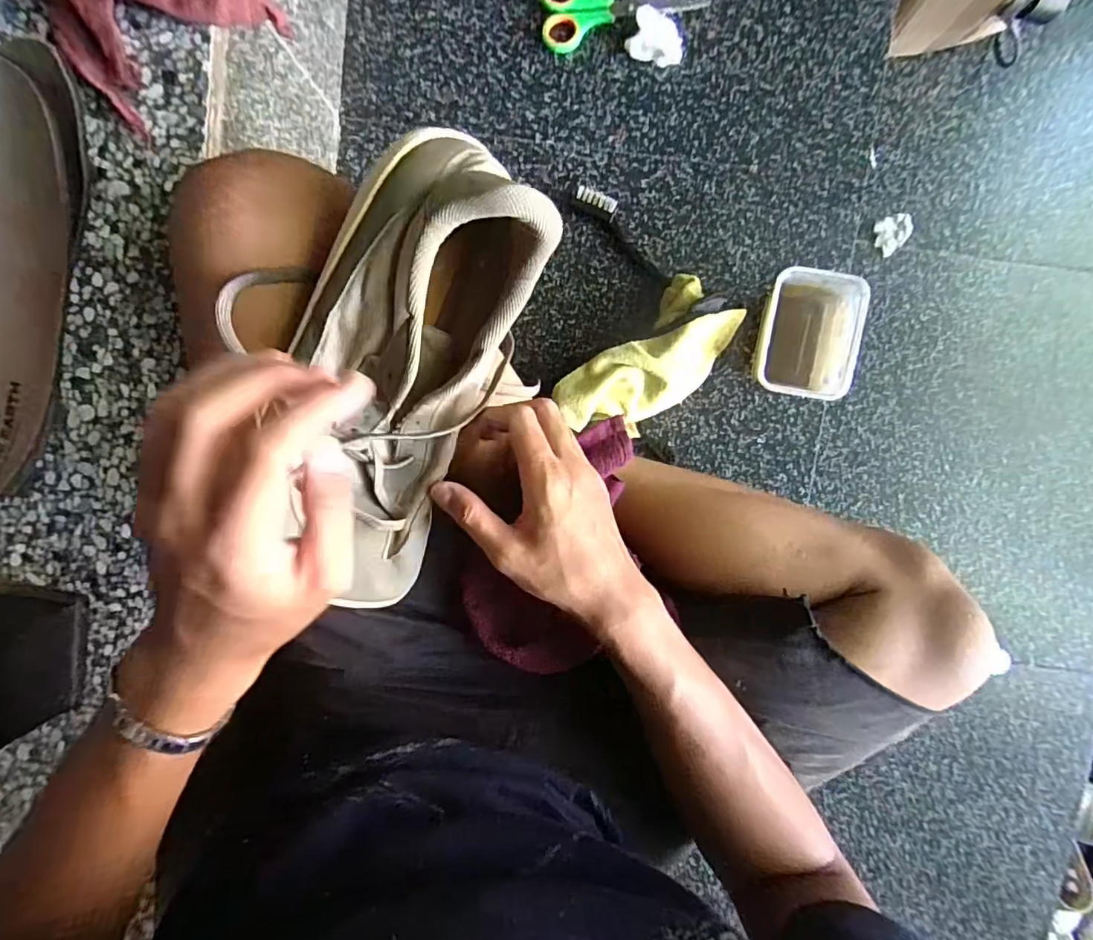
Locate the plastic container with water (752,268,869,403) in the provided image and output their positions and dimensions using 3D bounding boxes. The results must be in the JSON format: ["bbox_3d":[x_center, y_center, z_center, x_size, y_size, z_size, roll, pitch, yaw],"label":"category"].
[{"bbox_3d":[0.233,-0.123,0.497,0.085,0.062,0.108,6,96,1],"label":"plastic container with water"}]

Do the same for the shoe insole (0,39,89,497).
[{"bbox_3d":[-0.355,-0.118,0.347,0.098,0.025,0.275,12,96,0],"label":"shoe insole"}]

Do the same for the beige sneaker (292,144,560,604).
[{"bbox_3d":[-0.079,-0.050,0.321,0.121,0.098,0.256,13,112,0],"label":"beige sneaker"}]

